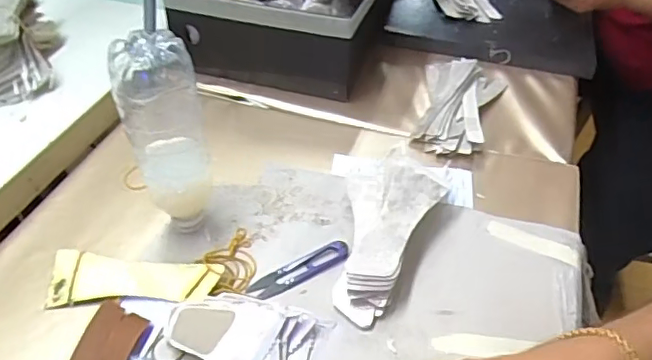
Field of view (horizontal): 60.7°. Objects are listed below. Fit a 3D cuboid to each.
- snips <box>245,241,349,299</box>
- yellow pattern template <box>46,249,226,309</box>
[{"bbox_3d":[-0.023,0.083,0.510,0.097,0.007,0.024,-23,48,-23],"label":"snips"},{"bbox_3d":[-0.172,0.084,0.501,0.151,0.007,0.058,-3,49,1],"label":"yellow pattern template"}]

